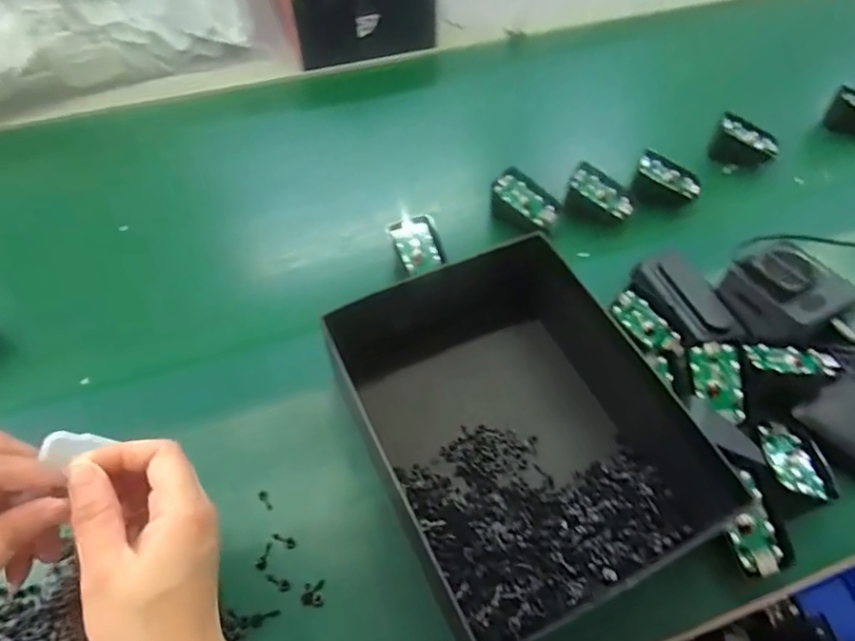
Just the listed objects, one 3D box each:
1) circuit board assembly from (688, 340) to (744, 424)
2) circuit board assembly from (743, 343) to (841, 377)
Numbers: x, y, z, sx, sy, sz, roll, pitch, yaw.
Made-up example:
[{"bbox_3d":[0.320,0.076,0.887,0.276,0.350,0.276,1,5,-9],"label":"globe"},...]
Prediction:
[{"bbox_3d":[0.225,0.048,0.439,0.033,0.004,0.060,-4,79,19],"label":"circuit board assembly"},{"bbox_3d":[0.284,0.030,0.440,0.067,0.006,0.035,7,37,10],"label":"circuit board assembly"}]

